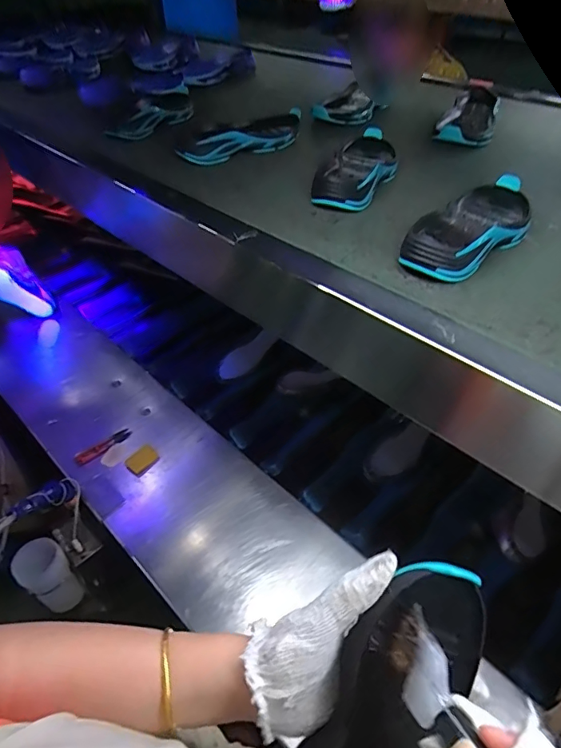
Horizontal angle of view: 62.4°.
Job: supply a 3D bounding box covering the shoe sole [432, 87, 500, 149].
[{"bbox_3d":[0.311,-0.421,0.759,0.082,0.030,0.206,17,47,19],"label":"shoe sole"}]

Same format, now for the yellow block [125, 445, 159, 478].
[{"bbox_3d":[-0.239,0.150,0.800,0.041,0.014,0.052,32,53,30],"label":"yellow block"}]

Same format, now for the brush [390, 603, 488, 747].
[{"bbox_3d":[0.102,0.197,0.225,0.028,0.029,0.158,-19,33,-14],"label":"brush"}]

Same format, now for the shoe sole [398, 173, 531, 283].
[{"bbox_3d":[0.208,-0.160,0.491,0.083,0.038,0.214,28,51,27],"label":"shoe sole"}]

